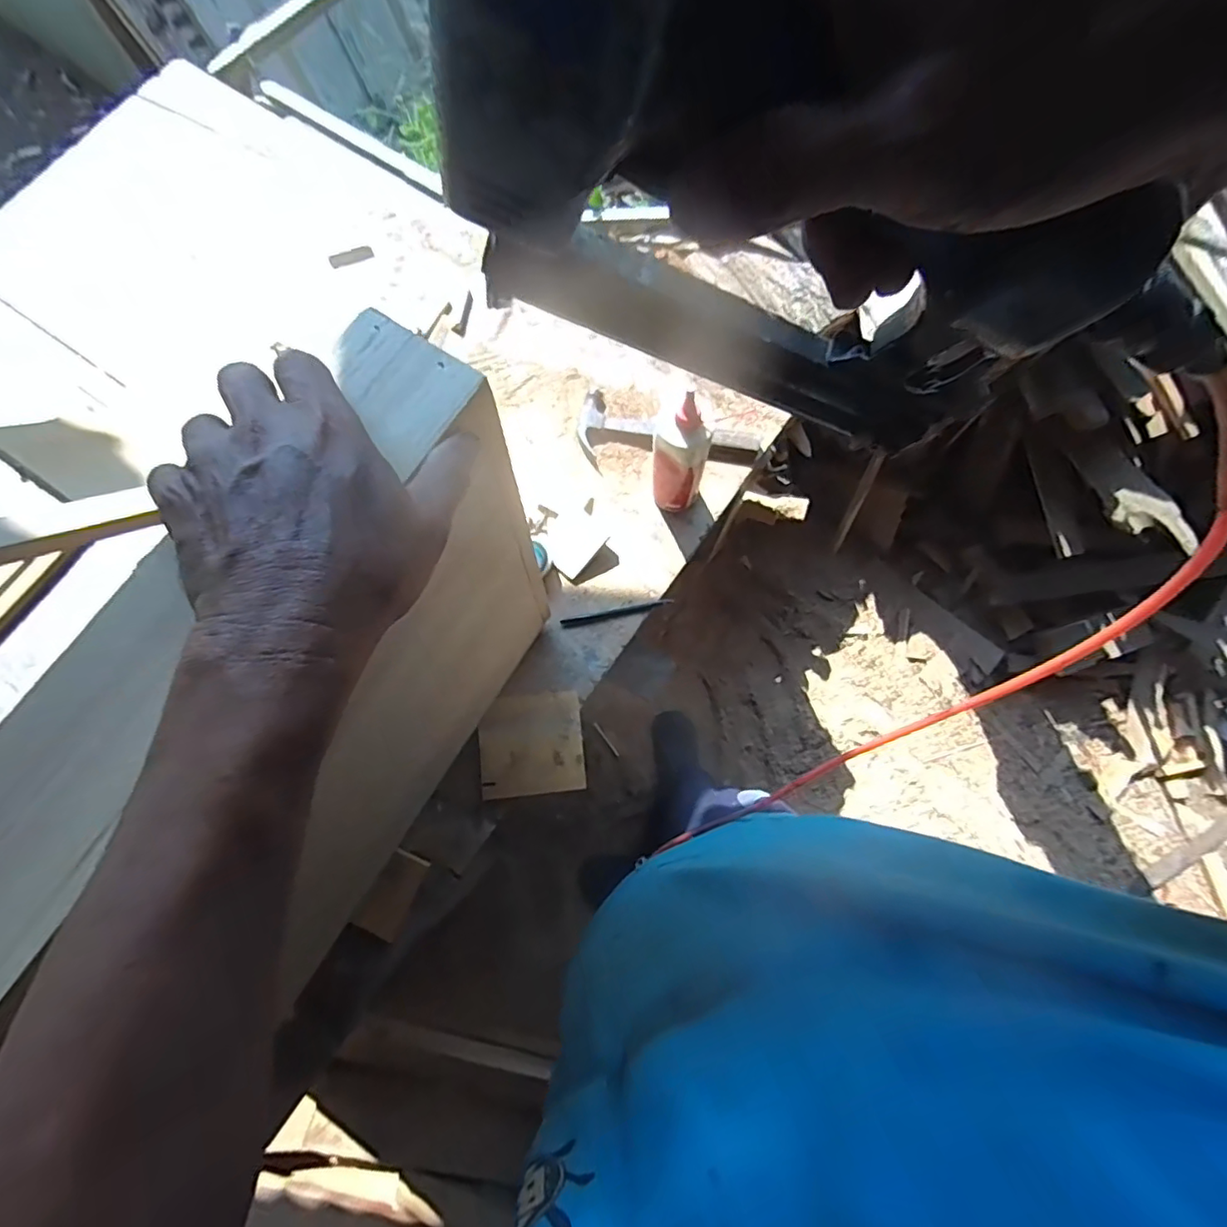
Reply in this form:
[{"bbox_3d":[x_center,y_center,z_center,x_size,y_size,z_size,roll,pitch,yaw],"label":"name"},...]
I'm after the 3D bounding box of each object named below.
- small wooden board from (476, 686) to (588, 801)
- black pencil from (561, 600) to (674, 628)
[{"bbox_3d":[-0.101,0.162,0.735,0.125,0.013,0.121,-6,75,-5],"label":"small wooden board"},{"bbox_3d":[0.004,-0.001,0.787,0.146,0.007,0.013,-12,78,-4],"label":"black pencil"}]

